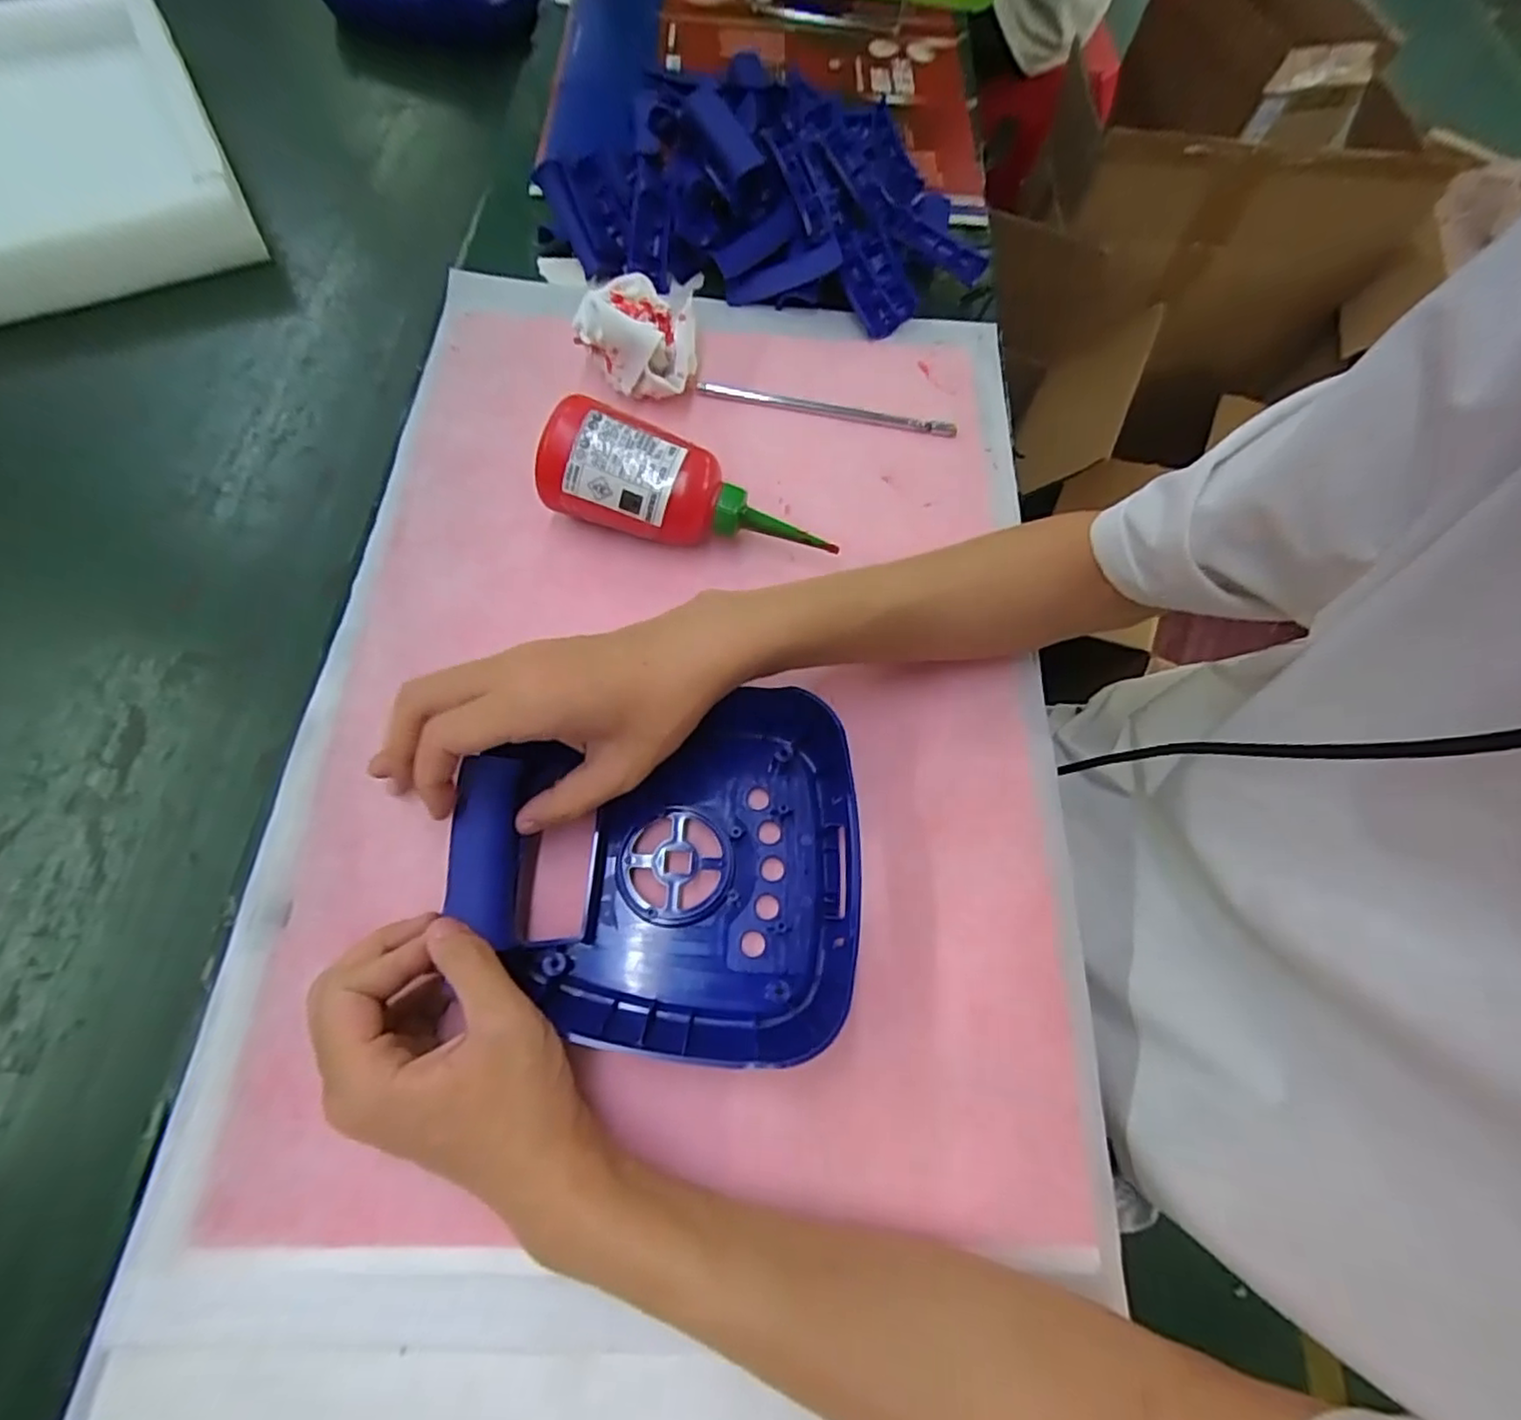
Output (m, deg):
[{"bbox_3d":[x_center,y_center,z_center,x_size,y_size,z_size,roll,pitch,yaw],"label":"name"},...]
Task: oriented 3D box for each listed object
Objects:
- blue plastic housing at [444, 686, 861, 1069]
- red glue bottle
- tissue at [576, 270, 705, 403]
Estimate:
[{"bbox_3d":[-0.042,0.069,0.318,0.177,0.060,0.168,3,67,-1],"label":"blue plastic housing"},{"bbox_3d":[-0.041,-0.124,0.387,0.169,0.048,0.061,16,66,-13],"label":"red glue bottle"},{"bbox_3d":[-0.078,-0.239,0.426,0.074,0.050,0.059,-1,67,-3],"label":"tissue"}]

